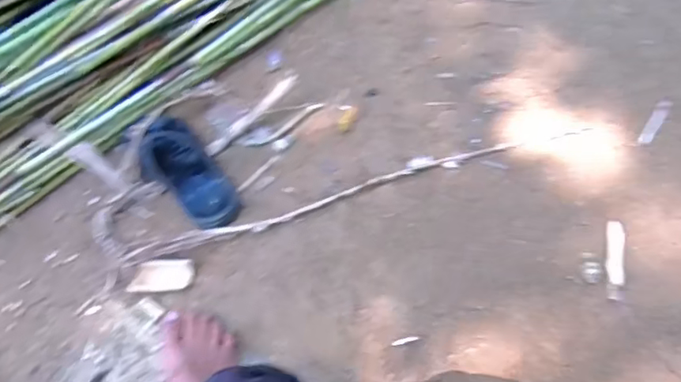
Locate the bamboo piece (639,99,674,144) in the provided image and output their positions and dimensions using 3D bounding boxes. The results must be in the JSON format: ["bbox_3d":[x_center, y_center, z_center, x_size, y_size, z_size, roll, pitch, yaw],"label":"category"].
[{"bbox_3d":[0.537,-0.119,0.970,0.023,0.007,0.123,29,61,24],"label":"bamboo piece"}]

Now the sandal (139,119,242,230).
[{"bbox_3d":[-0.256,-0.031,0.932,0.104,0.060,0.234,-31,57,-17],"label":"sandal"}]

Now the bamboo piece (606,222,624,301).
[{"bbox_3d":[0.397,0.097,0.823,0.023,0.004,0.132,11,56,13],"label":"bamboo piece"}]

